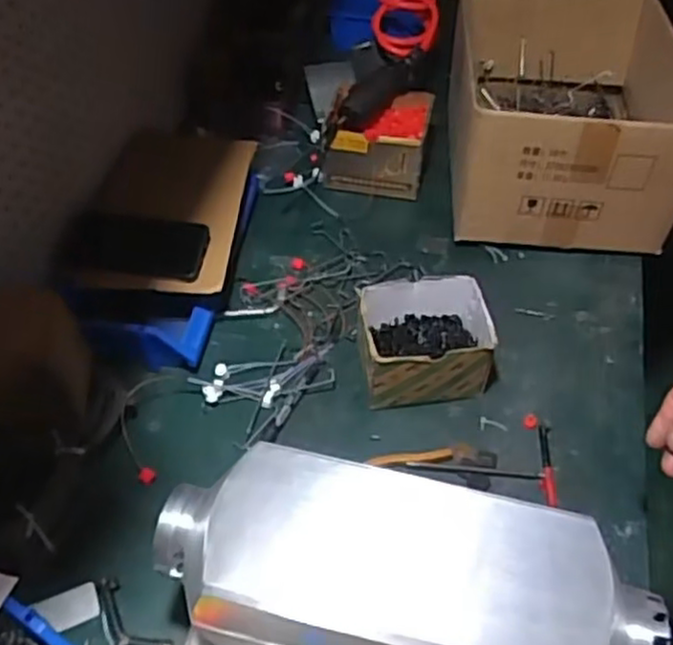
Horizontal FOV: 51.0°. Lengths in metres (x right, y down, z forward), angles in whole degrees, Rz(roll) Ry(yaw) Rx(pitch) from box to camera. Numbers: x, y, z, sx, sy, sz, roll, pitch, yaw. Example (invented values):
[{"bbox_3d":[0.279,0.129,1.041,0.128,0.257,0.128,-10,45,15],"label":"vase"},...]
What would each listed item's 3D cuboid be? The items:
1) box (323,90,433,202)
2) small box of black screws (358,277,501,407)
[{"bbox_3d":[0.070,-0.275,1.073,0.149,0.098,0.142,10,51,9],"label":"box"},{"bbox_3d":[0.104,0.022,0.822,0.150,0.098,0.124,-7,50,-5],"label":"small box of black screws"}]

